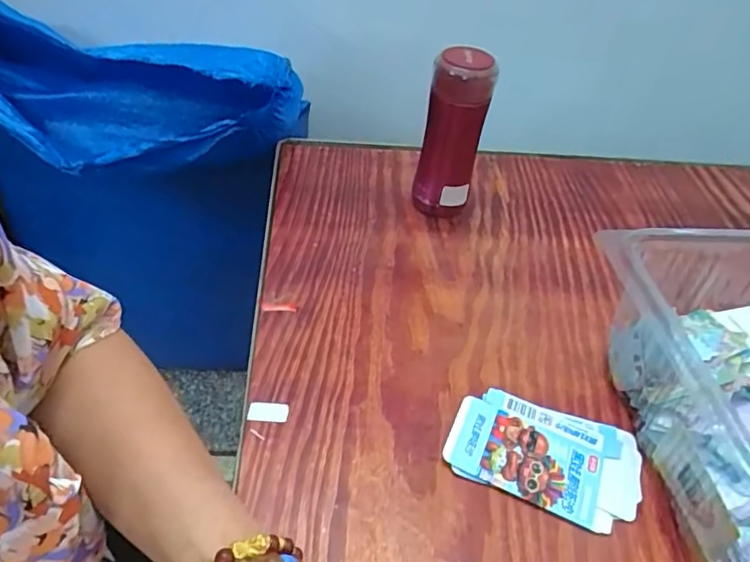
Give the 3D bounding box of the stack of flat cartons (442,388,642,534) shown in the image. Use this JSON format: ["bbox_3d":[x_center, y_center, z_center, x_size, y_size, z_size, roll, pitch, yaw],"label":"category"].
[{"bbox_3d":[0.139,0.140,0.443,0.149,0.012,0.094,20,44,13],"label":"stack of flat cartons"}]

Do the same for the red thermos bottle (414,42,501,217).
[{"bbox_3d":[0.087,-0.163,0.628,0.065,0.192,0.057,12,43,5],"label":"red thermos bottle"}]

